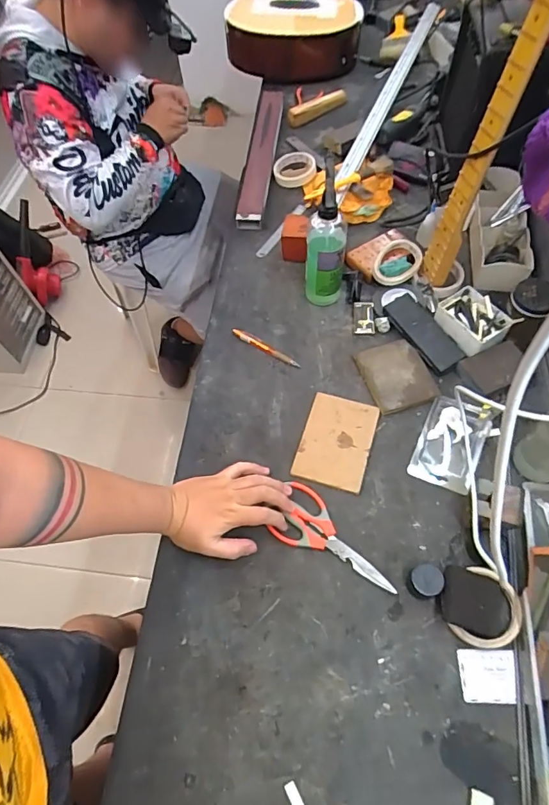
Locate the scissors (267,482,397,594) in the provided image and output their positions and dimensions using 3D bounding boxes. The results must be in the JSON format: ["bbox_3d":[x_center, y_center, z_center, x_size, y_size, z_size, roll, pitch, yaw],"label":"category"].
[{"bbox_3d":[0.076,0.192,0.626,0.190,0.011,0.085,38,69,20],"label":"scissors"}]

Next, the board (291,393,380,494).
[{"bbox_3d":[0.095,0.058,0.702,0.103,0.007,0.146,15,62,12],"label":"board"}]

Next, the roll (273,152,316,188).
[{"bbox_3d":[0.044,-0.518,1.017,0.092,0.031,0.092,-2,60,3],"label":"roll"}]

